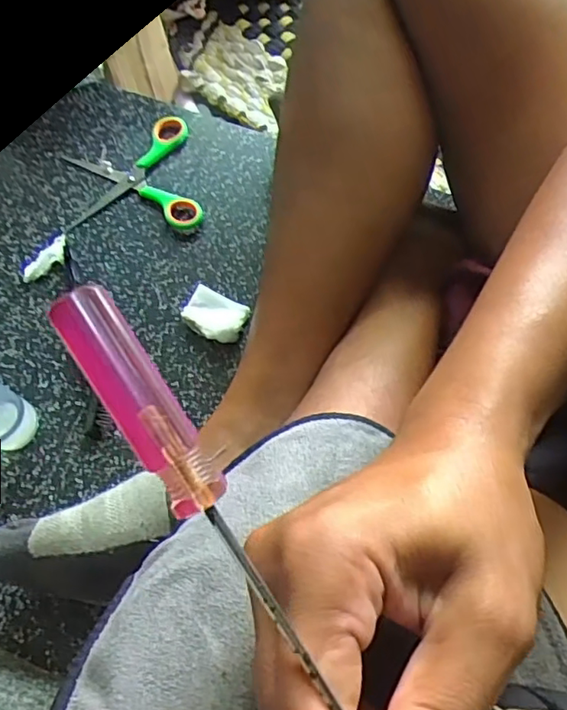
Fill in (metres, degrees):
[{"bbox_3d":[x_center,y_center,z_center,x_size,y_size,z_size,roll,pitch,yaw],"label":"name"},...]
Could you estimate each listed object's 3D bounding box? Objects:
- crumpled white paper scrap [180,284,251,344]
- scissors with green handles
[{"bbox_3d":[-0.060,-0.034,0.520,0.052,0.018,0.039,24,72,6],"label":"crumpled white paper scrap"},{"bbox_3d":[-0.143,-0.168,0.564,0.122,0.012,0.116,-7,71,-4],"label":"scissors with green handles"}]

